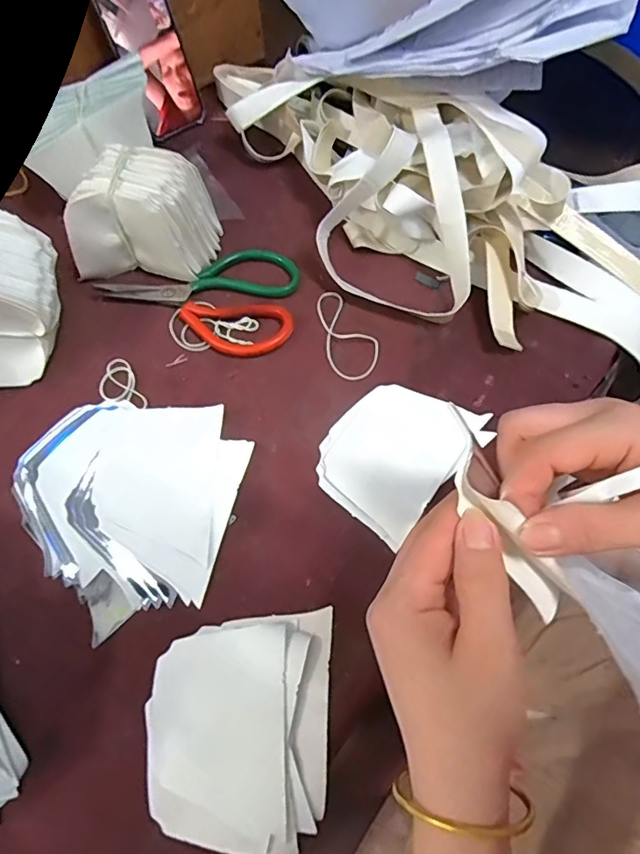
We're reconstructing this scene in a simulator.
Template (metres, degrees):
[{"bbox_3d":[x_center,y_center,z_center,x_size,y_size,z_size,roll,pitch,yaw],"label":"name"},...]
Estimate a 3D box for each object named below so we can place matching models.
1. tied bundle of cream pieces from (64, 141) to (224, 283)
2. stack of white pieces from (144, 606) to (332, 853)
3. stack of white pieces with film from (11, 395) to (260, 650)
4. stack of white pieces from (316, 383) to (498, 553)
[{"bbox_3d":[-0.163,-0.192,0.462,0.122,0.089,0.079,5,64,3],"label":"tied bundle of cream pieces"},{"bbox_3d":[-0.052,0.189,0.324,0.113,0.010,0.132,2,64,2],"label":"stack of white pieces"},{"bbox_3d":[-0.149,0.054,0.380,0.157,0.029,0.164,12,65,7],"label":"stack of white pieces with film"},{"bbox_3d":[0.061,0.015,0.405,0.098,0.009,0.129,39,71,17],"label":"stack of white pieces"}]

